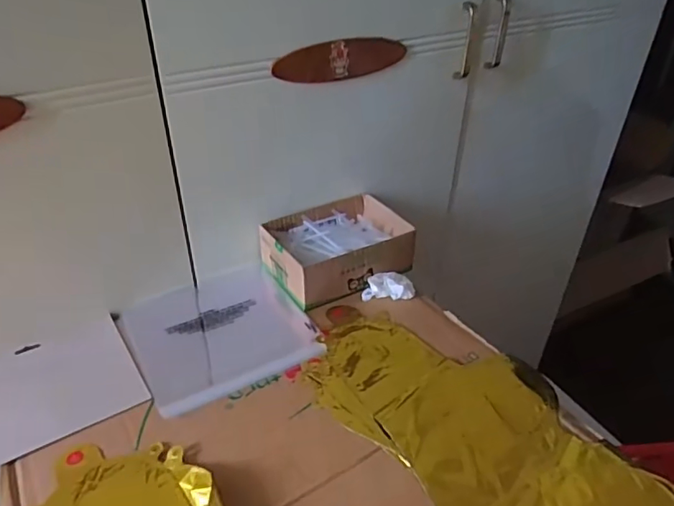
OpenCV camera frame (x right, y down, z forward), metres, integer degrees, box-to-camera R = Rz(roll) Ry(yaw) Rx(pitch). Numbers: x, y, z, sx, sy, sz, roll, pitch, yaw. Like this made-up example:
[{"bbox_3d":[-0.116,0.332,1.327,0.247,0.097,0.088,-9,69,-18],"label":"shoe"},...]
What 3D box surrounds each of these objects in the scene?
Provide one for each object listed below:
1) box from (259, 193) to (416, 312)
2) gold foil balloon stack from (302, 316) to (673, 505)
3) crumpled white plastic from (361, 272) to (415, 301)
[{"bbox_3d":[0.000,-0.008,0.732,0.193,0.065,0.143,-20,40,-27],"label":"box"},{"bbox_3d":[0.147,0.181,0.517,0.198,0.011,0.396,-23,41,-30],"label":"gold foil balloon stack"},{"bbox_3d":[0.068,0.044,0.701,0.068,0.022,0.038,0,35,-1],"label":"crumpled white plastic"}]

